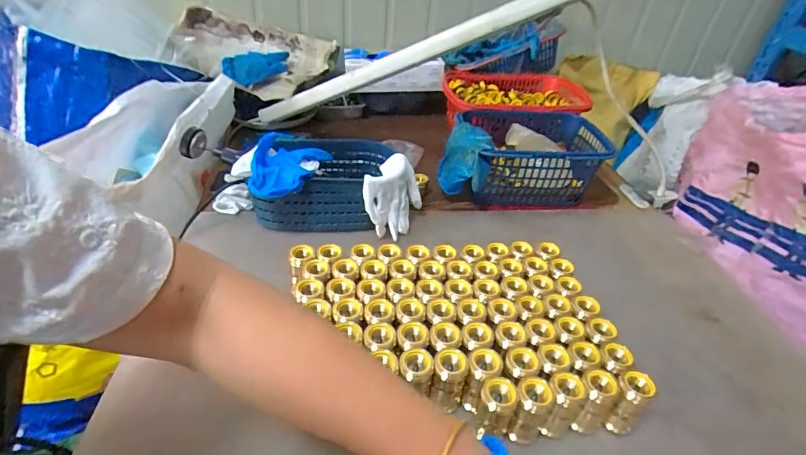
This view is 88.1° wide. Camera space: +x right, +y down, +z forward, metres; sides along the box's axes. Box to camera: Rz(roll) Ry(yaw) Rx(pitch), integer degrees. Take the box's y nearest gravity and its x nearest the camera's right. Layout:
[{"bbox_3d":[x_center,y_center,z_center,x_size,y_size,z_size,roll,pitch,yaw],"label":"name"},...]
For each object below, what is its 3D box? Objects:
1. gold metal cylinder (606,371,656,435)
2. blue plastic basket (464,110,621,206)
[{"bbox_3d":[0.214,0.165,0.393,0.026,0.061,0.029,7,36,1],"label":"gold metal cylinder"},{"bbox_3d":[0.222,-0.128,0.753,0.211,0.112,0.190,3,37,-5],"label":"blue plastic basket"}]

